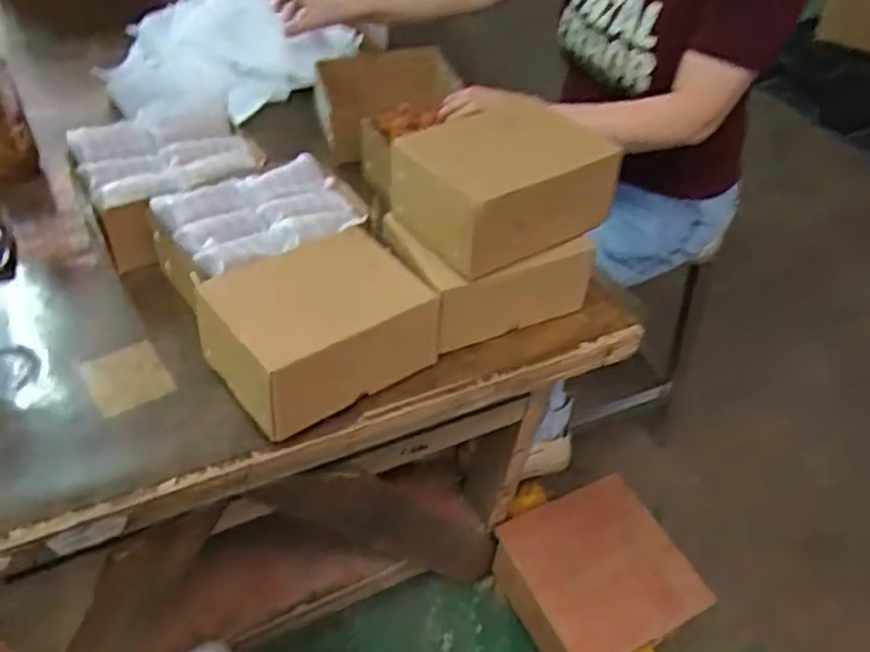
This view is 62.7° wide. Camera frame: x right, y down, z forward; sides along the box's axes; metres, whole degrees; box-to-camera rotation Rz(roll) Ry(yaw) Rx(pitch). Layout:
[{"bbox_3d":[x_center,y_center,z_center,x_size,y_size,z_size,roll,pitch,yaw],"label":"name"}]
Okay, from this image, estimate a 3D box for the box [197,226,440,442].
[{"bbox_3d":[-0.120,-0.001,0.735,0.212,0.097,0.157,-27,54,-28],"label":"box"}]

